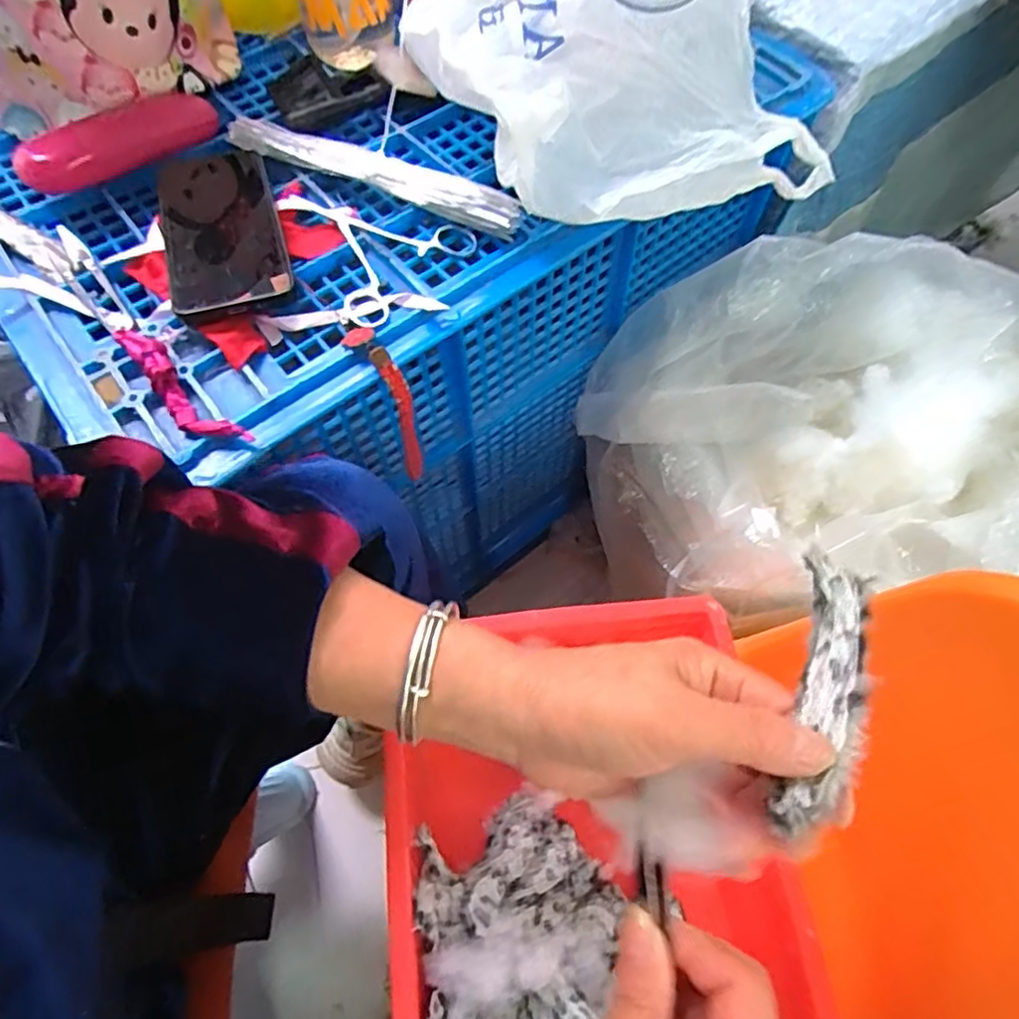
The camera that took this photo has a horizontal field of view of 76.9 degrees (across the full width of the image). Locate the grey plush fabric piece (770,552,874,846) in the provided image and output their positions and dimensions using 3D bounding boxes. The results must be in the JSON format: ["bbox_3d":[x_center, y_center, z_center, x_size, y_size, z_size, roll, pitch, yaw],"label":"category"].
[{"bbox_3d":[0.123,0.071,0.251,0.027,0.014,0.107,17,66,8],"label":"grey plush fabric piece"}]

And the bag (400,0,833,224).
[{"bbox_3d":[0.083,-0.340,0.450,0.305,0.143,0.220,-11,65,-5],"label":"bag"}]

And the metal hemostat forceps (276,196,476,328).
[{"bbox_3d":[-0.109,-0.200,0.472,0.133,0.018,0.112,38,71,16],"label":"metal hemostat forceps"}]

